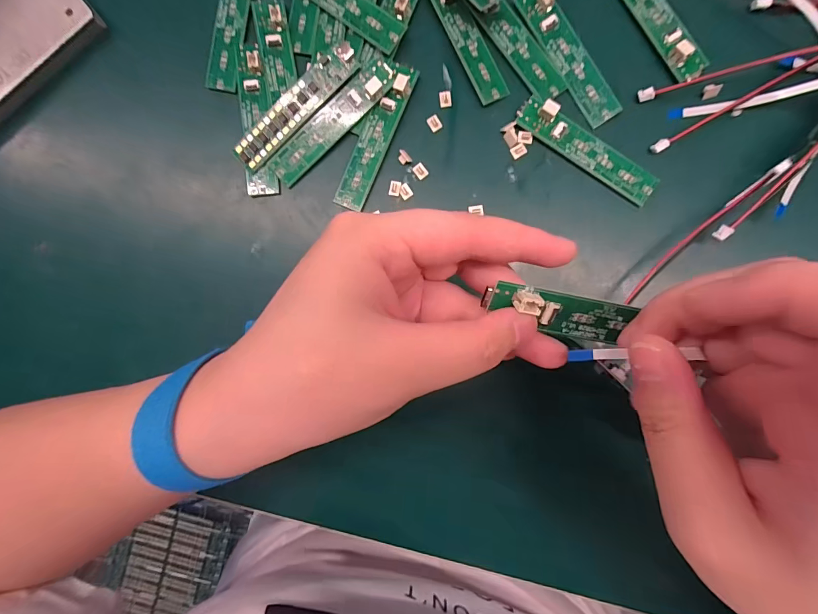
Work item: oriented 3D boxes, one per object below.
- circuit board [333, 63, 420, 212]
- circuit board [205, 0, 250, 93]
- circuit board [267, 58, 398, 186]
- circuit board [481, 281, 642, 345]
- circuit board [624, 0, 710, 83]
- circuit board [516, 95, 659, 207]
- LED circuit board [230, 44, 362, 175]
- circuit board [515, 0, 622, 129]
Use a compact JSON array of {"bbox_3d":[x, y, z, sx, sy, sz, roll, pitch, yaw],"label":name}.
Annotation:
[{"bbox_3d":[-0.019,-0.094,0.205,0.017,0.010,0.082,23,92,2],"label":"circuit board"},{"bbox_3d":[-0.099,-0.162,0.207,0.018,0.006,0.080,11,91,2],"label":"circuit board"},{"bbox_3d":[-0.041,-0.100,0.205,0.084,0.008,0.018,-43,89,2],"label":"circuit board"},{"bbox_3d":[0.056,0.002,0.138,0.055,0.011,0.016,14,91,-14],"label":"circuit board"},{"bbox_3d":[0.132,-0.158,0.197,0.018,0.011,0.081,-33,89,3],"label":"circuit board"},{"bbox_3d":[0.097,-0.085,0.201,0.083,0.010,0.018,34,92,2],"label":"circuit board"},{"bbox_3d":[-0.062,-0.108,0.202,0.082,0.004,0.017,-39,97,8],"label":"LED circuit board"},{"bbox_3d":[0.086,-0.138,0.200,0.018,0.009,0.083,-32,89,3],"label":"circuit board"}]

